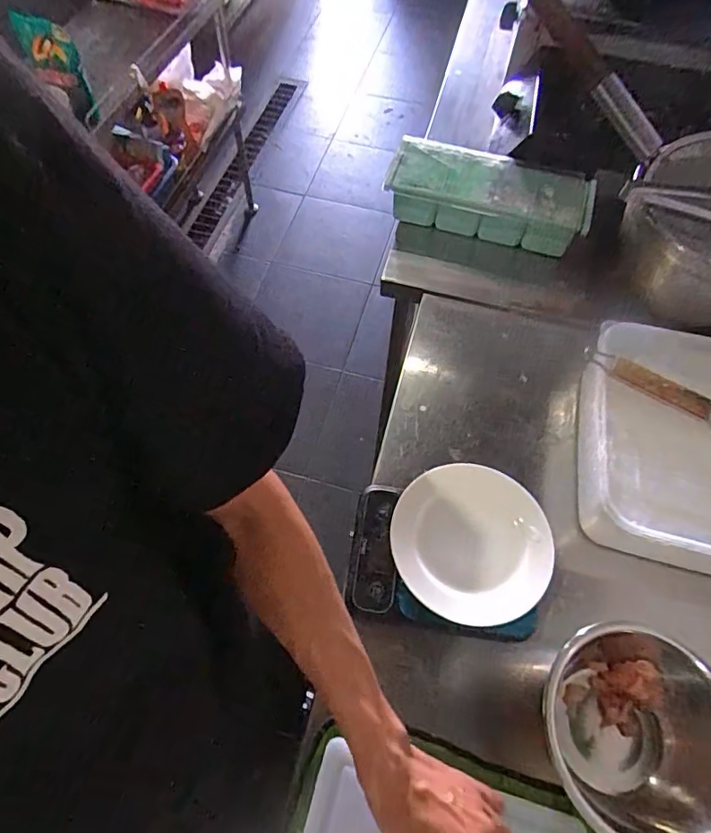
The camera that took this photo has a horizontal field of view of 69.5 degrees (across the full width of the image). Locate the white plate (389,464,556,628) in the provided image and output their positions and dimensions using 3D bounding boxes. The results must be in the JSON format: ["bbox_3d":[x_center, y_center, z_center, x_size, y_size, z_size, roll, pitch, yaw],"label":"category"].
[{"bbox_3d":[0.123,0.131,0.546,0.163,0.014,0.163,1,61,-1],"label":"white plate"}]

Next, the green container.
[{"bbox_3d":[0.207,-0.348,0.815,0.304,0.080,0.130,14,61,6],"label":"green container"}]

